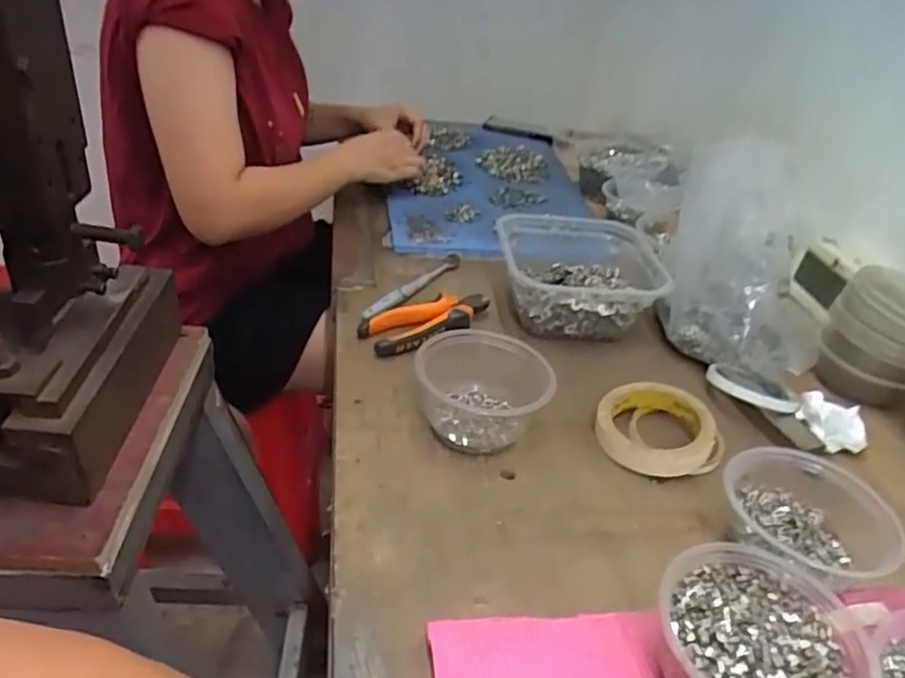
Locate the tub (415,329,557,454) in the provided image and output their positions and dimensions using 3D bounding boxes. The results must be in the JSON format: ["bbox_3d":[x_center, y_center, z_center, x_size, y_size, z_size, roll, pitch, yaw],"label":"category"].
[{"bbox_3d":[0.024,0.045,0.570,0.121,0.064,0.100,17,35,14],"label":"tub"}]

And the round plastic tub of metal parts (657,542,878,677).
[{"bbox_3d":[0.178,0.182,0.391,0.116,0.057,0.131,21,36,19],"label":"round plastic tub of metal parts"}]

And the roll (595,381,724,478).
[{"bbox_3d":[0.180,0.080,0.587,0.100,0.039,0.100,6,34,-4],"label":"roll"}]

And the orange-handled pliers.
[{"bbox_3d":[-0.020,-0.021,0.685,0.152,0.024,0.052,-16,41,-32],"label":"orange-handled pliers"}]

